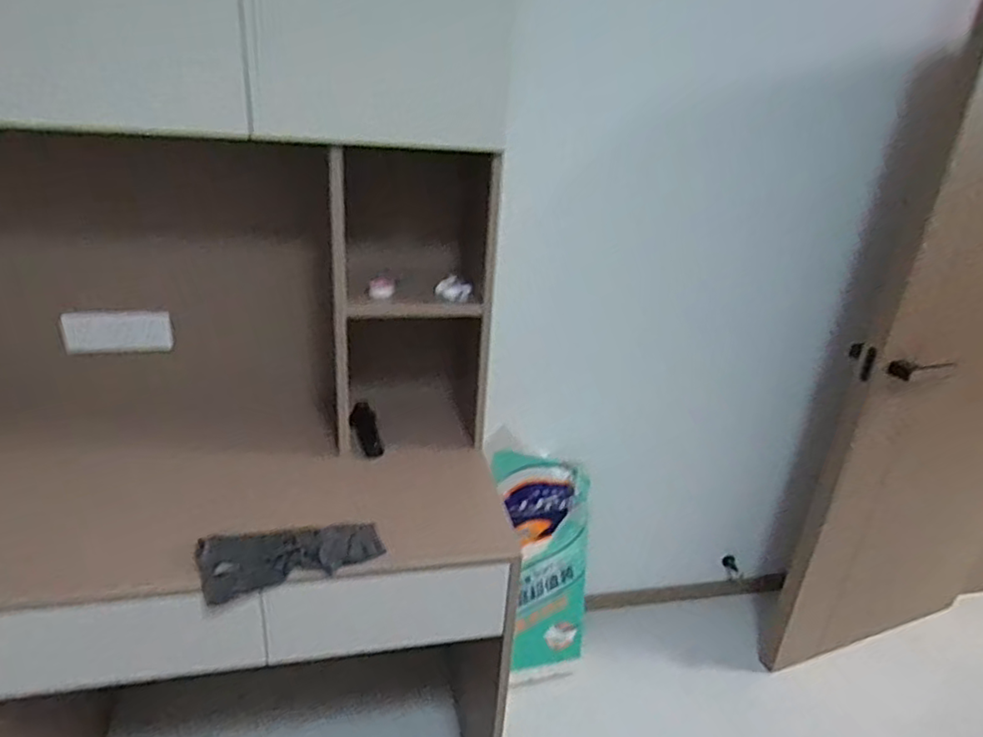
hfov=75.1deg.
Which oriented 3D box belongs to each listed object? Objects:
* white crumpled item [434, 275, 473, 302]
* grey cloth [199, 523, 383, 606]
[{"bbox_3d":[-0.072,-0.151,1.206,0.069,0.035,0.056,4,25,-2],"label":"white crumpled item"},{"bbox_3d":[-0.306,0.280,0.976,0.266,0.036,0.107,-5,27,-21],"label":"grey cloth"}]

